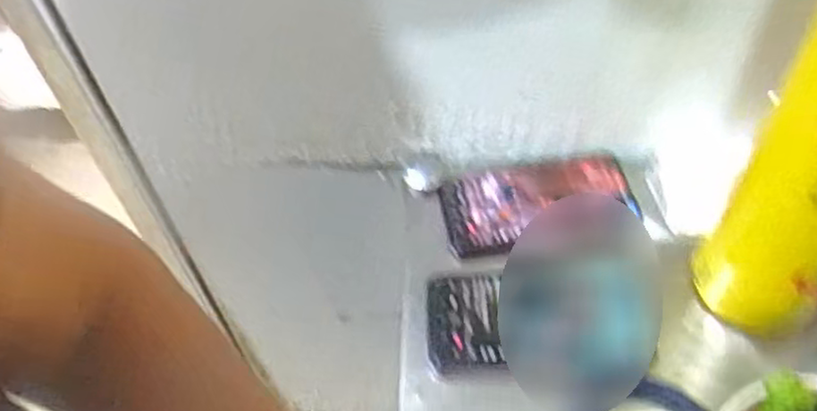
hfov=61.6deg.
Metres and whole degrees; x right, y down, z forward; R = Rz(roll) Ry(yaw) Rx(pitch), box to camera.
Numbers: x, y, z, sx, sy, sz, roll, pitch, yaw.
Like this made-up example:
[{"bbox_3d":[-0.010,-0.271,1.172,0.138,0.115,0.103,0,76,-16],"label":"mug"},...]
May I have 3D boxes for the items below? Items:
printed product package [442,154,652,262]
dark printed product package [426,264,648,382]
[{"bbox_3d":[0.113,-0.004,0.581,0.162,0.013,0.082,-7,52,-2],"label":"printed product package"},{"bbox_3d":[0.099,0.086,0.523,0.167,0.010,0.091,-3,52,1],"label":"dark printed product package"}]

